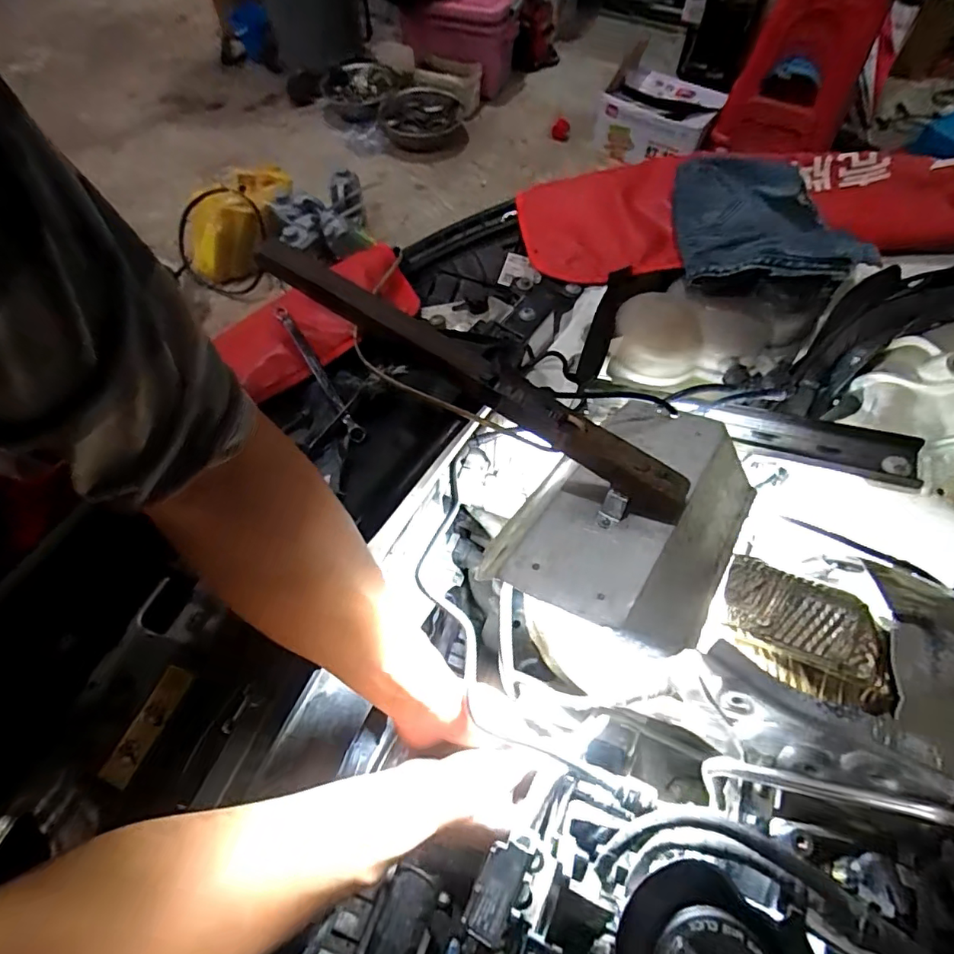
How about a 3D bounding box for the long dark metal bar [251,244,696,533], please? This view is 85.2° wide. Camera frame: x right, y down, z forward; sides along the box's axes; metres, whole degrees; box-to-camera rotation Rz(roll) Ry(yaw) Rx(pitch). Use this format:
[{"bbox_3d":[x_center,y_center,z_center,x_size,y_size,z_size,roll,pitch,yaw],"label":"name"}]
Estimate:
[{"bbox_3d":[-0.019,-0.099,0.437,0.424,0.027,0.041,33,67,17],"label":"long dark metal bar"}]

